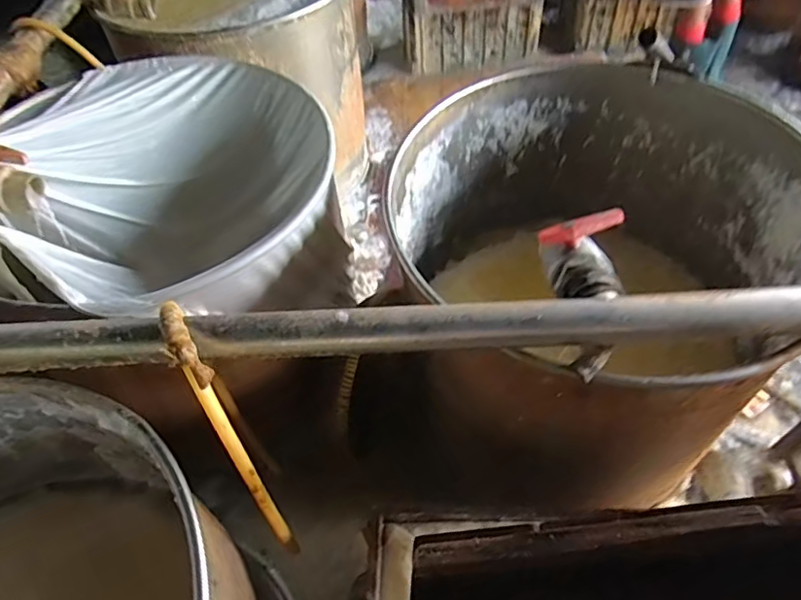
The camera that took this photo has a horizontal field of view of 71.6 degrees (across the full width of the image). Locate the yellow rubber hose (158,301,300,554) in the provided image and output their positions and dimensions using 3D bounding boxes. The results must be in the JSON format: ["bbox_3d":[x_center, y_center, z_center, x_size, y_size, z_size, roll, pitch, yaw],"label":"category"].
[{"bbox_3d":[-0.251,0.211,0.847,0.033,0.423,0.217,-27,54,-17],"label":"yellow rubber hose"}]

